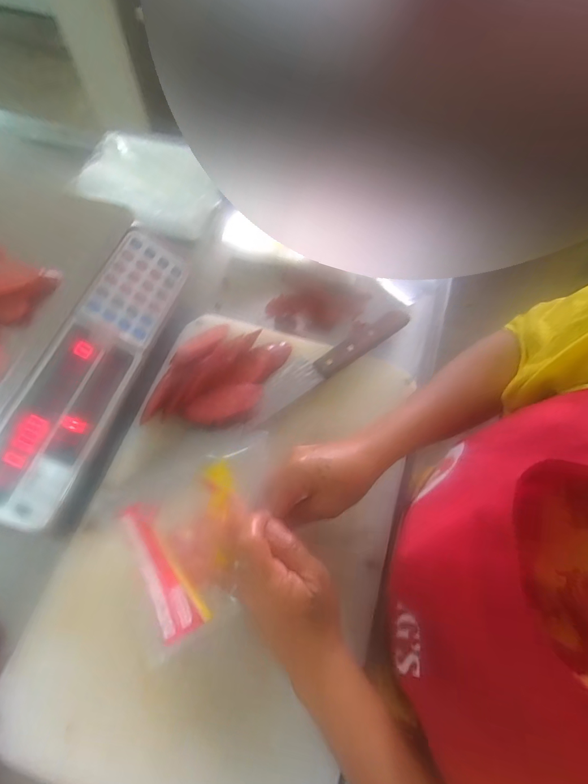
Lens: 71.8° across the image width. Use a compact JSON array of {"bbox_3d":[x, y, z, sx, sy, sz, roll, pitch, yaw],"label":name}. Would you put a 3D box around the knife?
[{"bbox_3d":[0.037,-0.035,0.472,0.232,0.017,0.038,-35,70,-16],"label":"knife"}]

